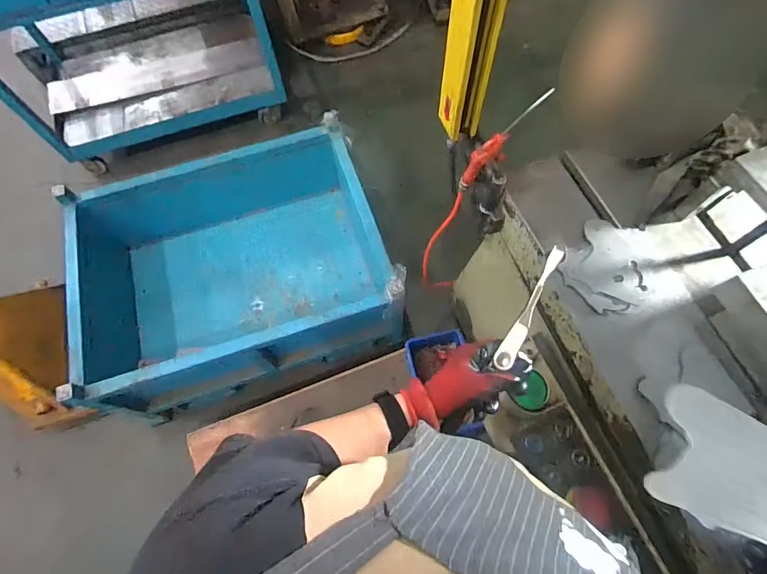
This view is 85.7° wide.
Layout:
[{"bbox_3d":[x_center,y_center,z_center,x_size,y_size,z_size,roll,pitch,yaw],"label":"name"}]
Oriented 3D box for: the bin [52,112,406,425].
[{"bbox_3d":[-0.506,-0.059,1.518,0.992,0.444,0.775,-15,67,-4],"label":"bin"}]

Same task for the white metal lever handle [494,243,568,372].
[{"bbox_3d":[0.170,0.022,0.475,0.020,0.018,0.155,26,85,12],"label":"white metal lever handle"}]

